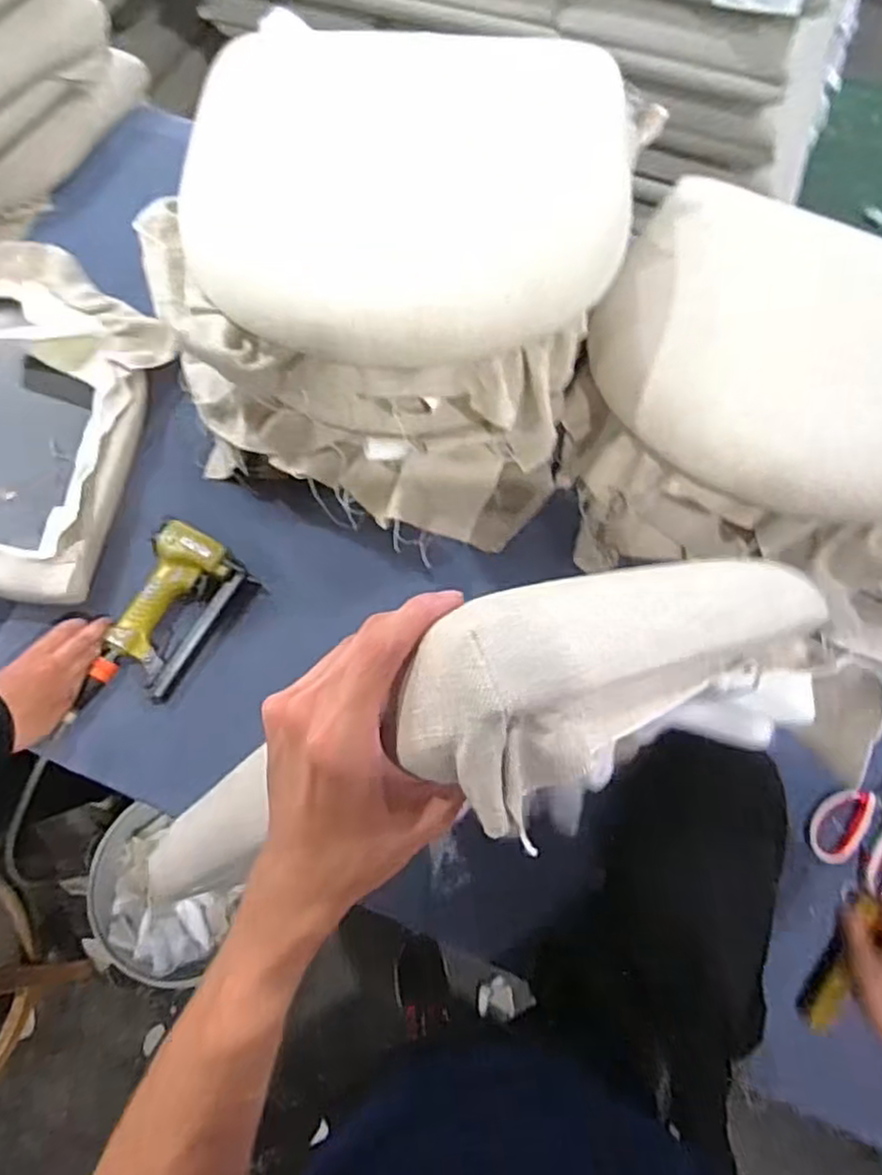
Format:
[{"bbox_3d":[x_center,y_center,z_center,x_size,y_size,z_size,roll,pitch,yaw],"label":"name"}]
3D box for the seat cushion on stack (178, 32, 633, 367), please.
[{"bbox_3d":[-0.033,-0.433,0.715,0.438,0.075,0.482,2,66,-1],"label":"seat cushion on stack"}]

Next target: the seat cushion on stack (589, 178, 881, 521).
[{"bbox_3d":[0.409,-0.286,0.785,0.444,0.073,0.441,27,68,10],"label":"seat cushion on stack"}]

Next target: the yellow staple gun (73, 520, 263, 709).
[{"bbox_3d":[-0.336,0.029,0.849,0.130,0.044,0.212,31,69,12],"label":"yellow staple gun"}]

